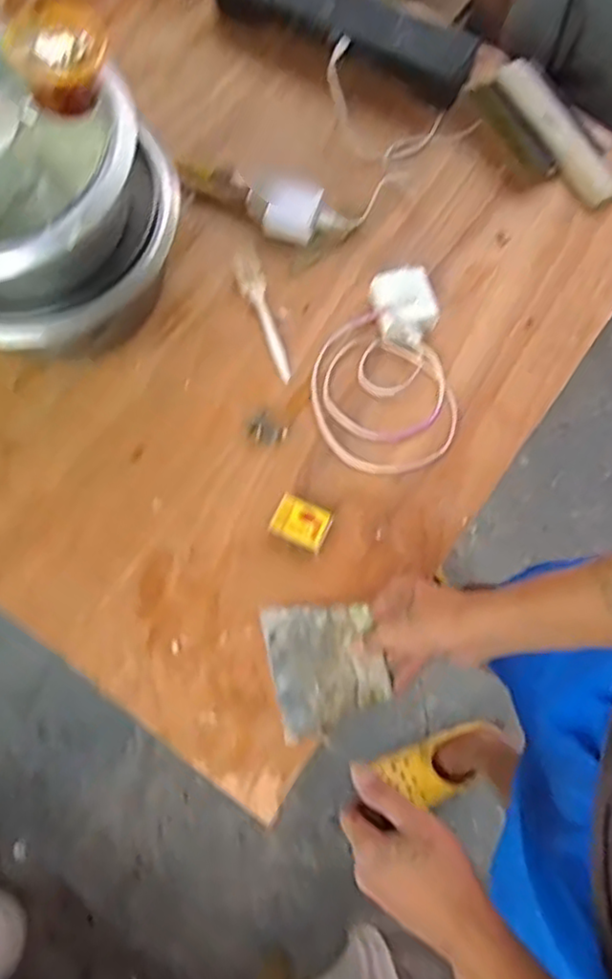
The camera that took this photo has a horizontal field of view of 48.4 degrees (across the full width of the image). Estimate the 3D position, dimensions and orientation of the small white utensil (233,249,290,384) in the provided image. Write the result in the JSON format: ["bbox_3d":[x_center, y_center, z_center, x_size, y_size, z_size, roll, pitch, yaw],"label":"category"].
[{"bbox_3d":[-0.043,-0.179,0.695,0.027,0.008,0.156,-18,74,-6],"label":"small white utensil"}]

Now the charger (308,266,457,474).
[{"bbox_3d":[0.070,-0.115,0.659,0.139,0.035,0.195,-11,74,-4],"label":"charger"}]

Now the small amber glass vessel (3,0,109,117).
[{"bbox_3d":[-0.180,-0.317,0.499,0.068,0.053,0.073,0,73,-1],"label":"small amber glass vessel"}]

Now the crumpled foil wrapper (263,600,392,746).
[{"bbox_3d":[0.017,0.150,0.589,0.093,0.026,0.108,-13,74,-5],"label":"crumpled foil wrapper"}]

